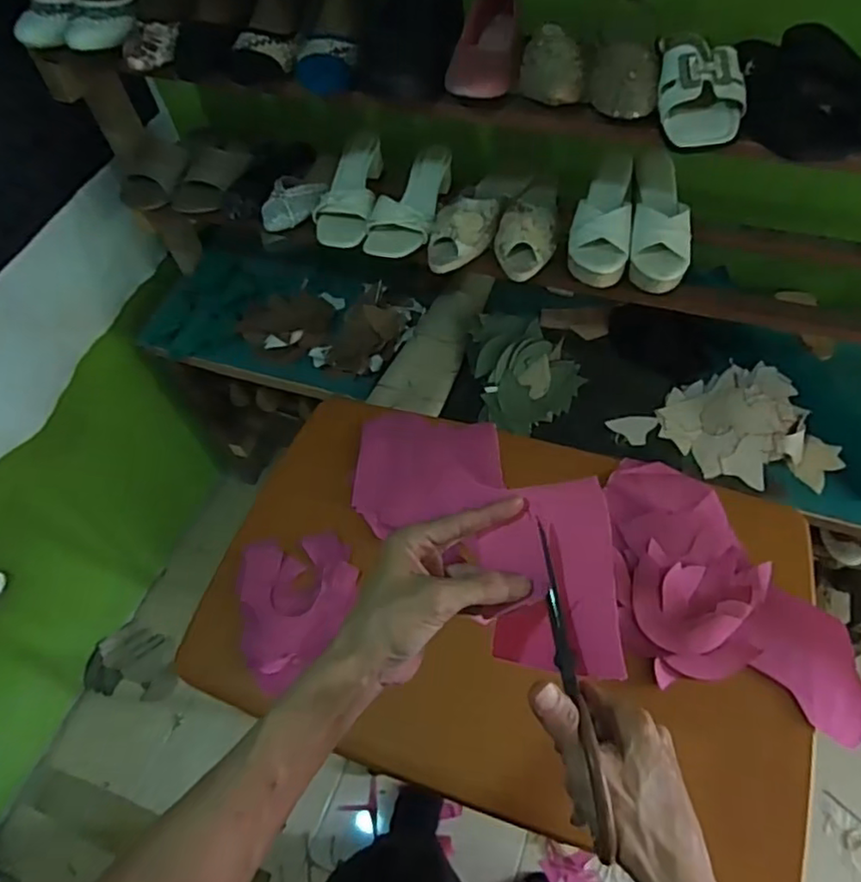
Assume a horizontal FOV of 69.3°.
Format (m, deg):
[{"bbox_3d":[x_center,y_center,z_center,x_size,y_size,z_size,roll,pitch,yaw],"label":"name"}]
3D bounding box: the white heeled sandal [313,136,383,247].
[{"bbox_3d":[-0.134,-0.409,1.011,0.091,0.056,0.219,0,56,5],"label":"white heeled sandal"}]

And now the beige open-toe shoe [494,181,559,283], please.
[{"bbox_3d":[0.148,-0.337,0.945,0.089,0.061,0.221,6,57,9],"label":"beige open-toe shoe"}]

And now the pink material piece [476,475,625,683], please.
[{"bbox_3d":[0.080,0.091,0.429,0.086,0.038,0.129,-2,56,4],"label":"pink material piece"}]

